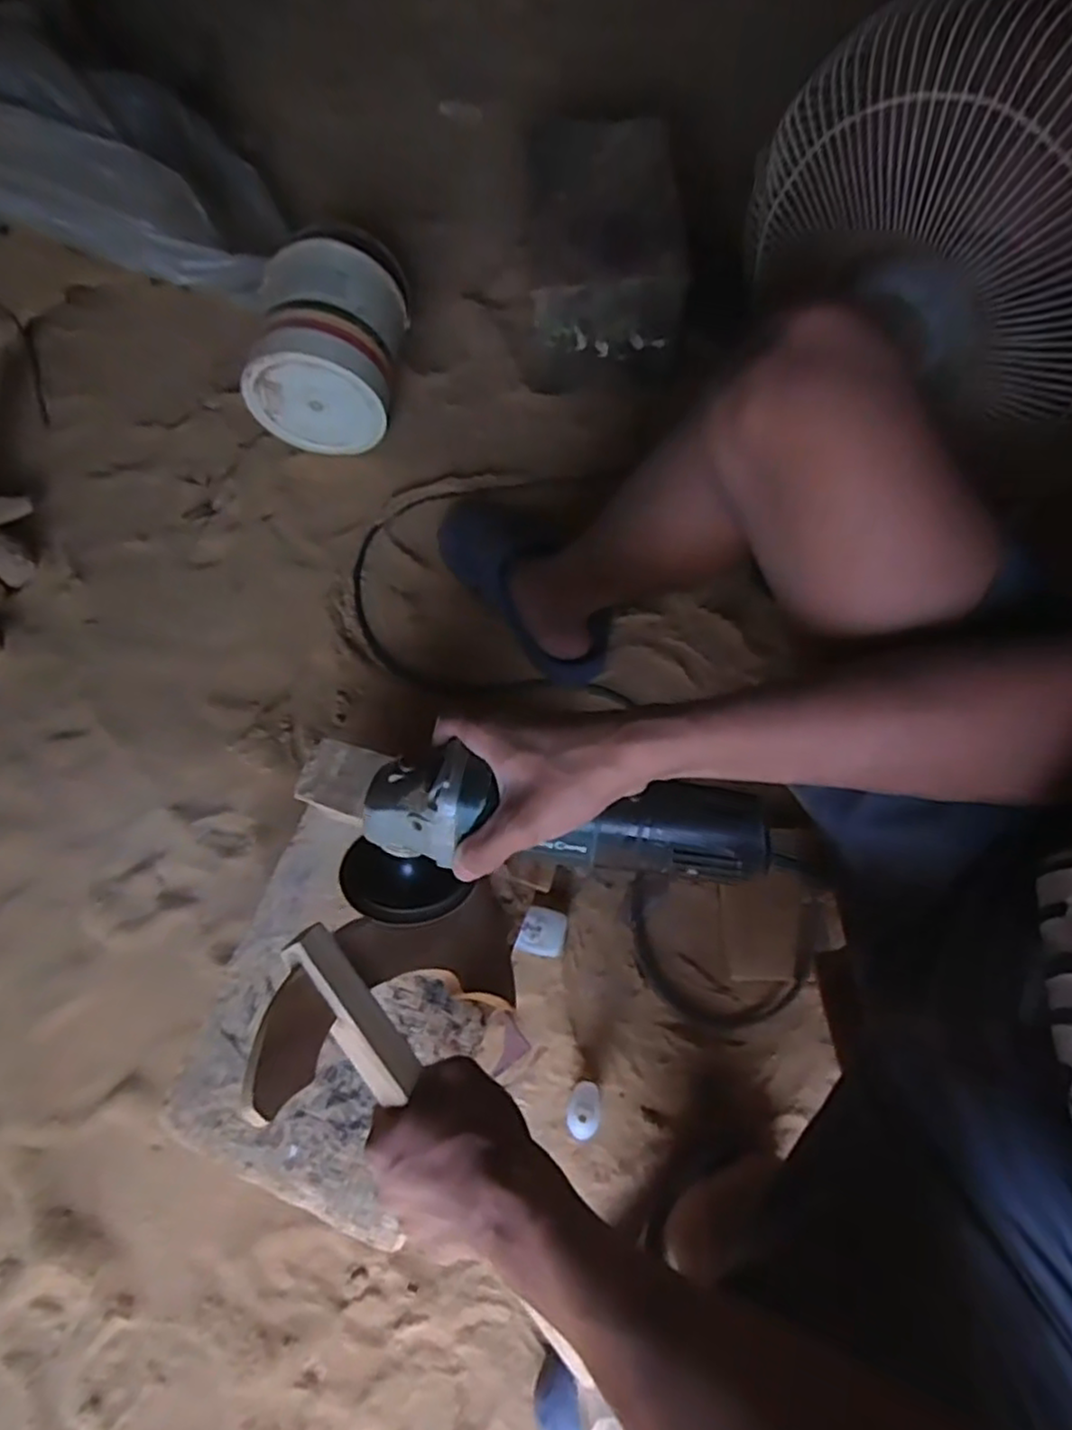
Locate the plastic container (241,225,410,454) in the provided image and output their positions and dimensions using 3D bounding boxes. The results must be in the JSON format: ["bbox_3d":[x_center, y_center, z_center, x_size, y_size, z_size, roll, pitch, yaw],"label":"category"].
[{"bbox_3d":[-0.271,-0.518,0.956,0.180,0.186,0.269,6,66,3],"label":"plastic container"}]

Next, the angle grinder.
[{"bbox_3d":[0.005,0.078,0.436,0.271,0.084,0.093,0,66,9],"label":"angle grinder"}]

